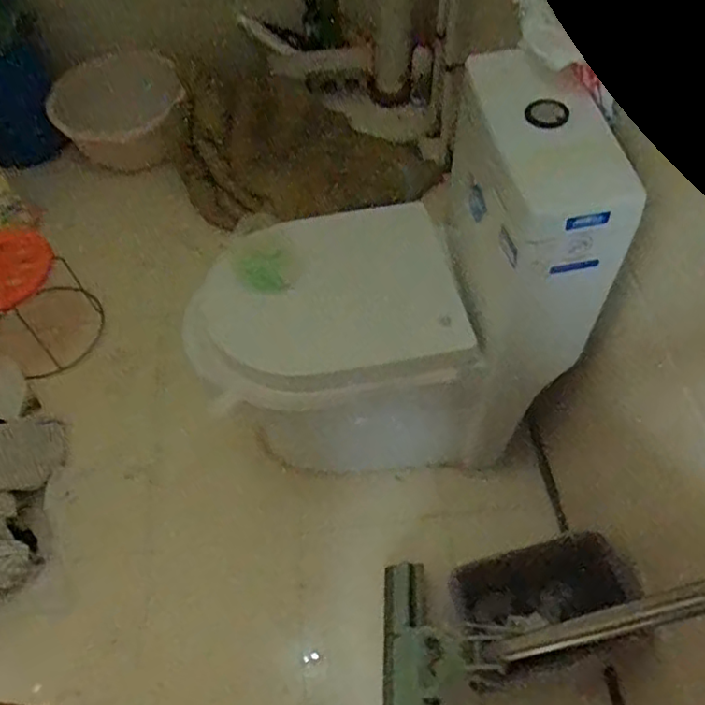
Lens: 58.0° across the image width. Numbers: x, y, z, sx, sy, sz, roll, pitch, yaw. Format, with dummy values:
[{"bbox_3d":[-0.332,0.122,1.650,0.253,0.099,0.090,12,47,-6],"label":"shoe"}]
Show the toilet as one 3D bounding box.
[{"bbox_3d":[0.046,-0.048,1.142,0.621,0.766,0.419,-19,57,-9],"label":"toilet"}]

